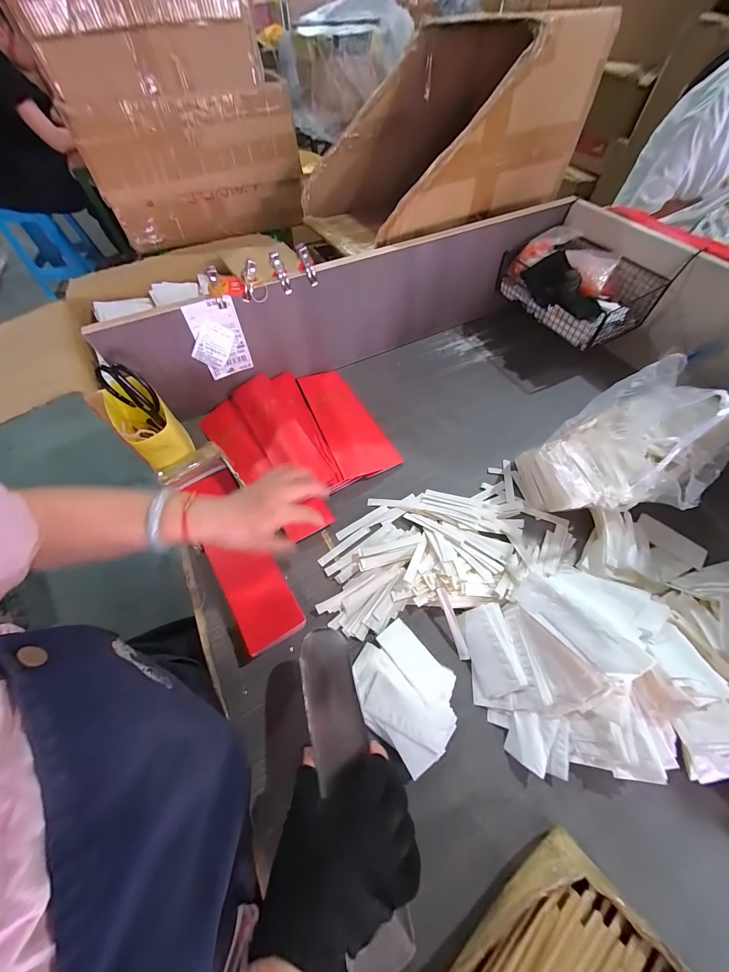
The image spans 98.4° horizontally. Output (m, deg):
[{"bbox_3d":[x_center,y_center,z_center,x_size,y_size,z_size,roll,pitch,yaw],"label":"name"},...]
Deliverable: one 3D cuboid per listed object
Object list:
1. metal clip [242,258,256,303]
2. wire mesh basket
[{"bbox_3d":[-0.180,-0.319,0.490,0.016,0.060,0.016,-13,57,-37],"label":"metal clip"},{"bbox_3d":[0.428,-0.414,0.643,0.154,0.108,0.270,-25,62,-12],"label":"wire mesh basket"}]

